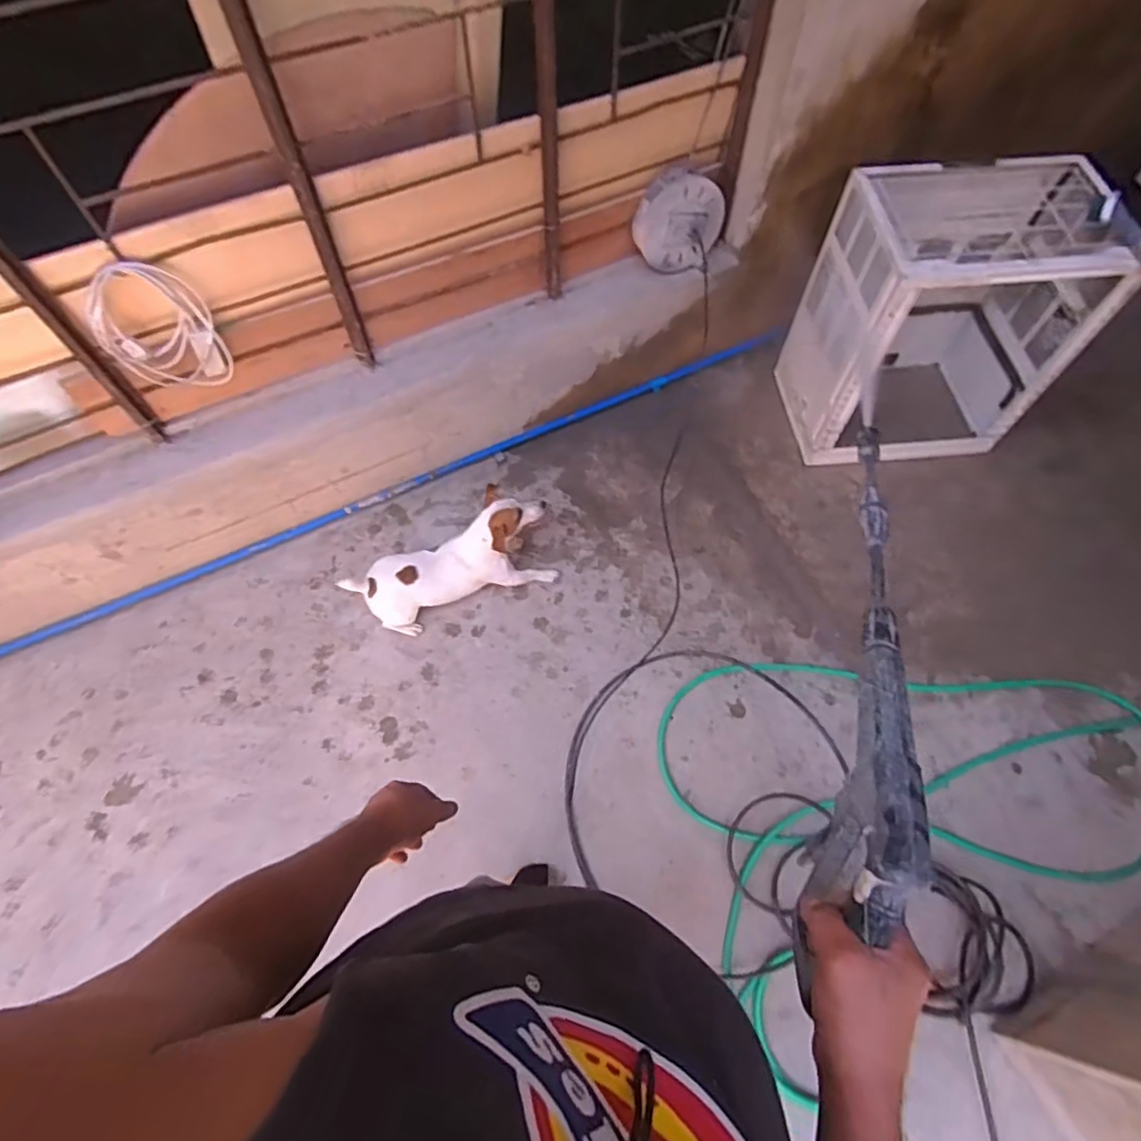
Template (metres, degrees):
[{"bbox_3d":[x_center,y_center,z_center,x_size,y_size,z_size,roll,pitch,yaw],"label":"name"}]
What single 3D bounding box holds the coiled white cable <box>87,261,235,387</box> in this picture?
[{"bbox_3d":[-0.857,-0.495,1.320,0.208,0.311,0.030,-29,65,-14],"label":"coiled white cable"}]

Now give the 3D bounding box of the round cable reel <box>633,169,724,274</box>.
[{"bbox_3d":[0.285,-0.899,1.643,0.239,0.230,0.057,-5,62,-2],"label":"round cable reel"}]

